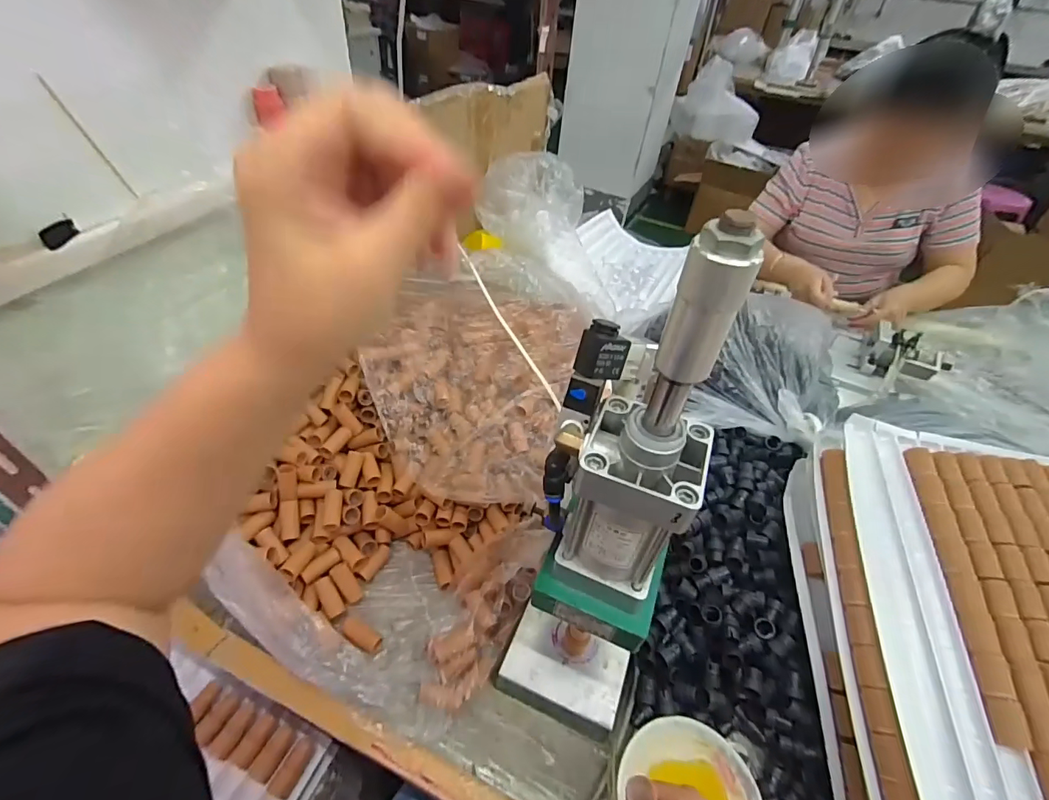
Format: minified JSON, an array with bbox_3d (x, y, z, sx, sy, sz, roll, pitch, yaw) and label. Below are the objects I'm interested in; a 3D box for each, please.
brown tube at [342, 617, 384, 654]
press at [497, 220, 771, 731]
[{"bbox_3d":[-0.185,0.268,0.537,0.048,0.017,0.025,27,49,20],"label":"brown tube"},{"bbox_3d":[0.064,0.098,0.357,0.113,0.461,0.142,18,46,13],"label":"press"}]

